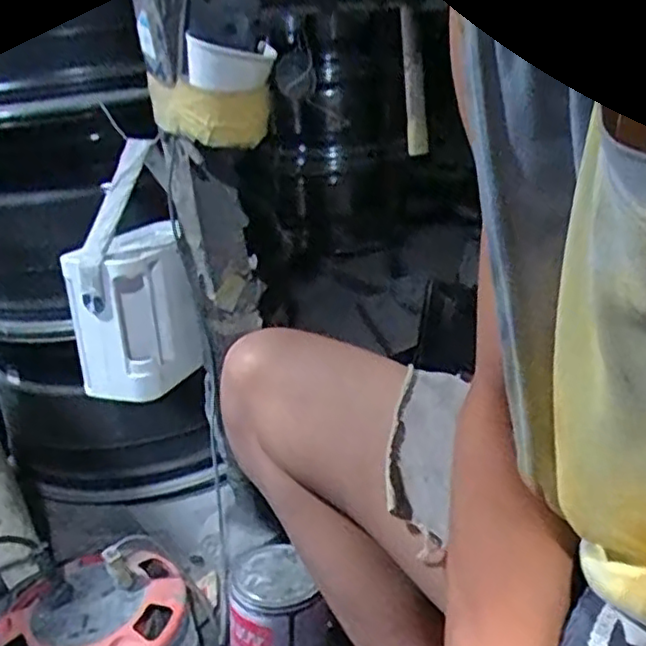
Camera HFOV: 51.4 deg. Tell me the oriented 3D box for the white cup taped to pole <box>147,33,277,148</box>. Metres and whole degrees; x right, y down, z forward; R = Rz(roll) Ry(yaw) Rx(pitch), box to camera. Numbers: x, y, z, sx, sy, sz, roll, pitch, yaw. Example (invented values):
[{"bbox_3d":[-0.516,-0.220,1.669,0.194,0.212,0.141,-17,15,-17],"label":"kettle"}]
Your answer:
[{"bbox_3d":[-0.106,-0.220,0.646,0.095,0.090,0.104,-14,23,-22],"label":"white cup taped to pole"}]

